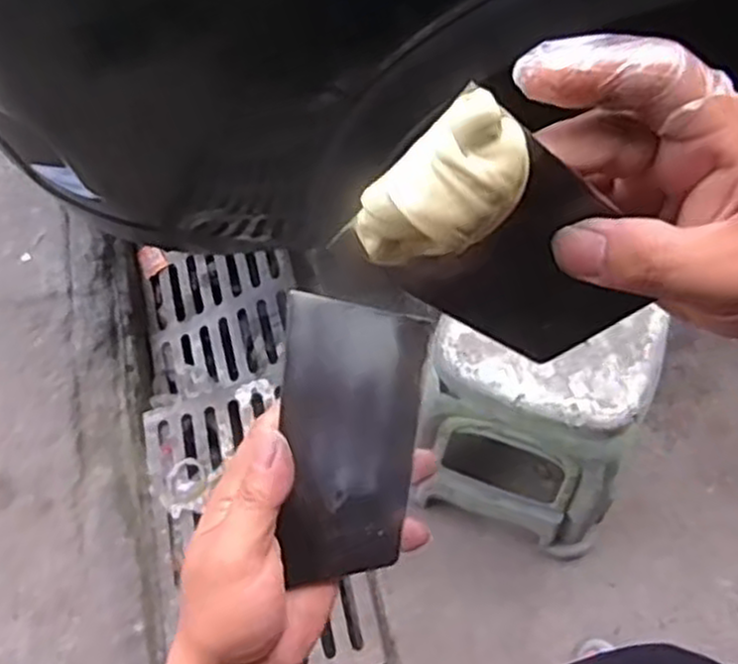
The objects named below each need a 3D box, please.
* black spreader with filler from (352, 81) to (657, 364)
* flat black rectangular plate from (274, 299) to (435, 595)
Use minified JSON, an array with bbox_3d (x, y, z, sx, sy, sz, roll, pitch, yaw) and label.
[{"bbox_3d":[0.047,-0.023,0.262,0.068,0.133,0.028,-16,60,22],"label":"black spreader with filler"},{"bbox_3d":[-0.007,0.050,0.349,0.067,0.008,0.132,-1,104,-26],"label":"flat black rectangular plate"}]

